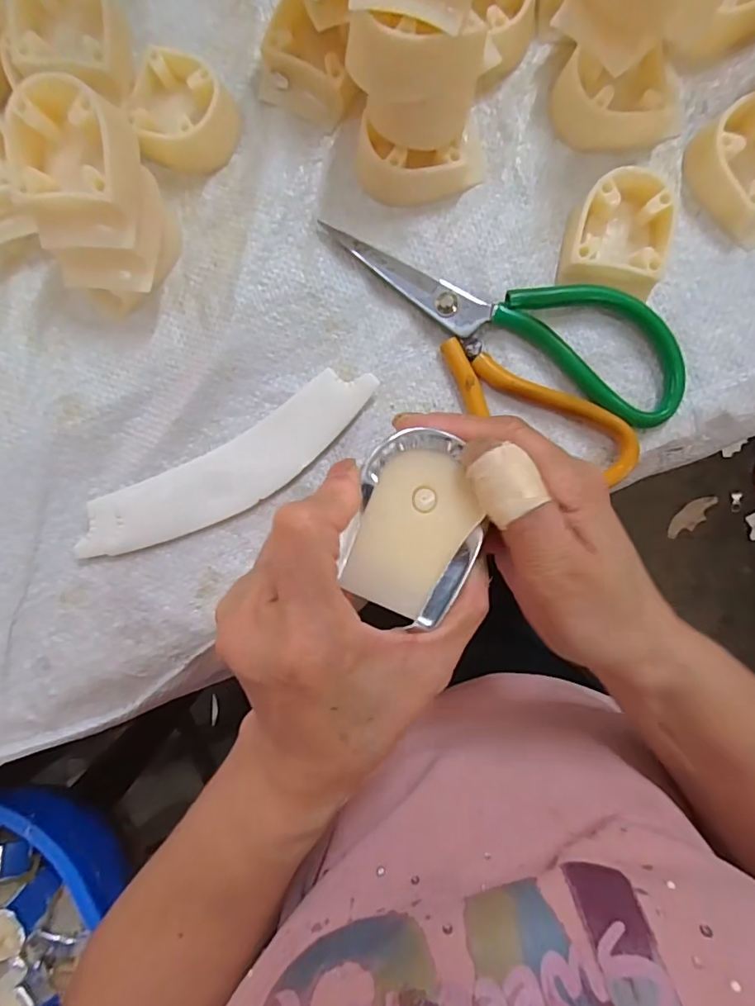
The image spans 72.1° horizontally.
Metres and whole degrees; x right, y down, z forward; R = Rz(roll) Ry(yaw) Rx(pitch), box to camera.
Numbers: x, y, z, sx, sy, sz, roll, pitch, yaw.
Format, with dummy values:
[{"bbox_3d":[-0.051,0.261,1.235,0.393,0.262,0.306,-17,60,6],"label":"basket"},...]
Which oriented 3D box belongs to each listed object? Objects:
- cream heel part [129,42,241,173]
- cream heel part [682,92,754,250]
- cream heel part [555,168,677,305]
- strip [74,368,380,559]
[{"bbox_3d":[-0.098,-0.198,0.264,0.048,0.019,0.053,9,88,2],"label":"cream heel part"},{"bbox_3d":[0.182,-0.161,0.252,0.062,0.023,0.048,40,90,3],"label":"cream heel part"},{"bbox_3d":[0.119,-0.133,0.254,0.046,0.022,0.048,11,88,2],"label":"cream heel part"},{"bbox_3d":[-0.075,-0.015,0.264,0.164,0.008,0.039,-29,87,1],"label":"strip"}]

